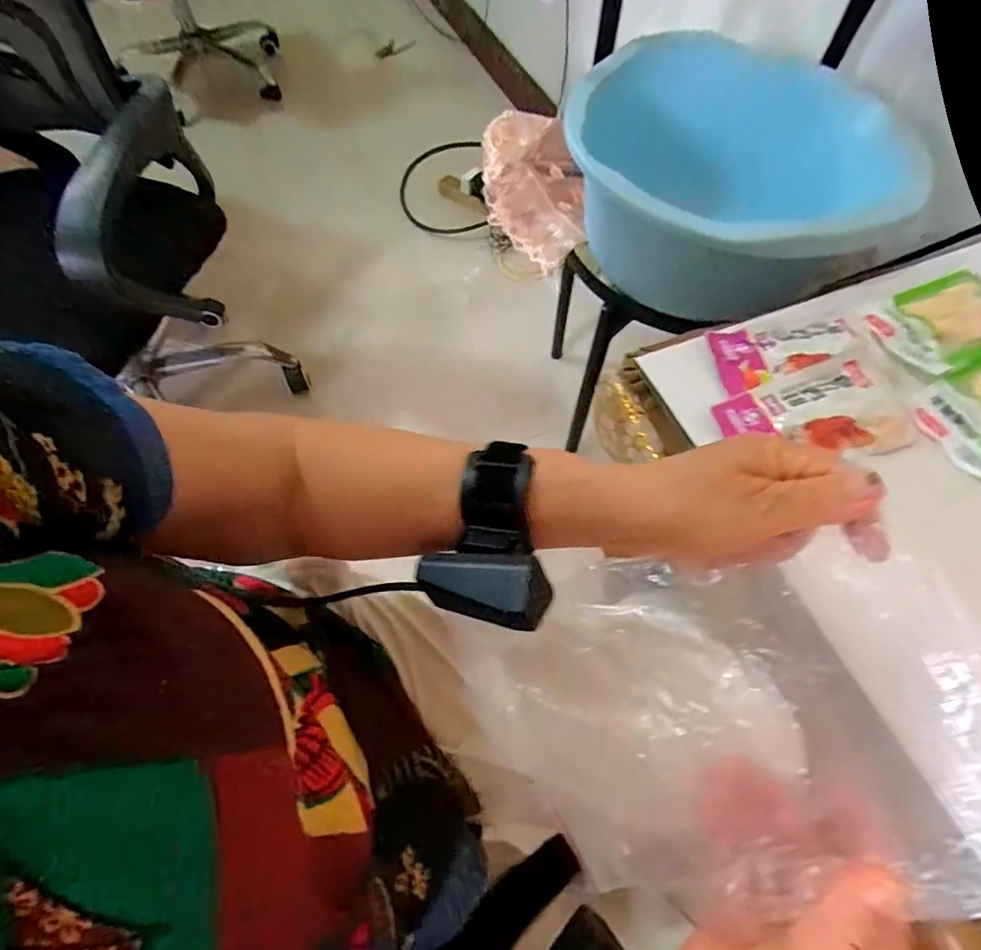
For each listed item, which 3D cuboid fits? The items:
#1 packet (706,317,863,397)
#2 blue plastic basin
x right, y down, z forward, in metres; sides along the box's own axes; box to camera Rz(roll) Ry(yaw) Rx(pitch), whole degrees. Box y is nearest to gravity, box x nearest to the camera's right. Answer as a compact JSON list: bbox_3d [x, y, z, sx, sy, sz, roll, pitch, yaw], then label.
[{"bbox_3d":[0.246,-0.100,0.398,0.123,0.013,0.065,-6,62,-3],"label":"packet"},{"bbox_3d":[0.312,-0.376,0.609,0.390,0.221,0.232,-3,62,-1],"label":"blue plastic basin"}]

